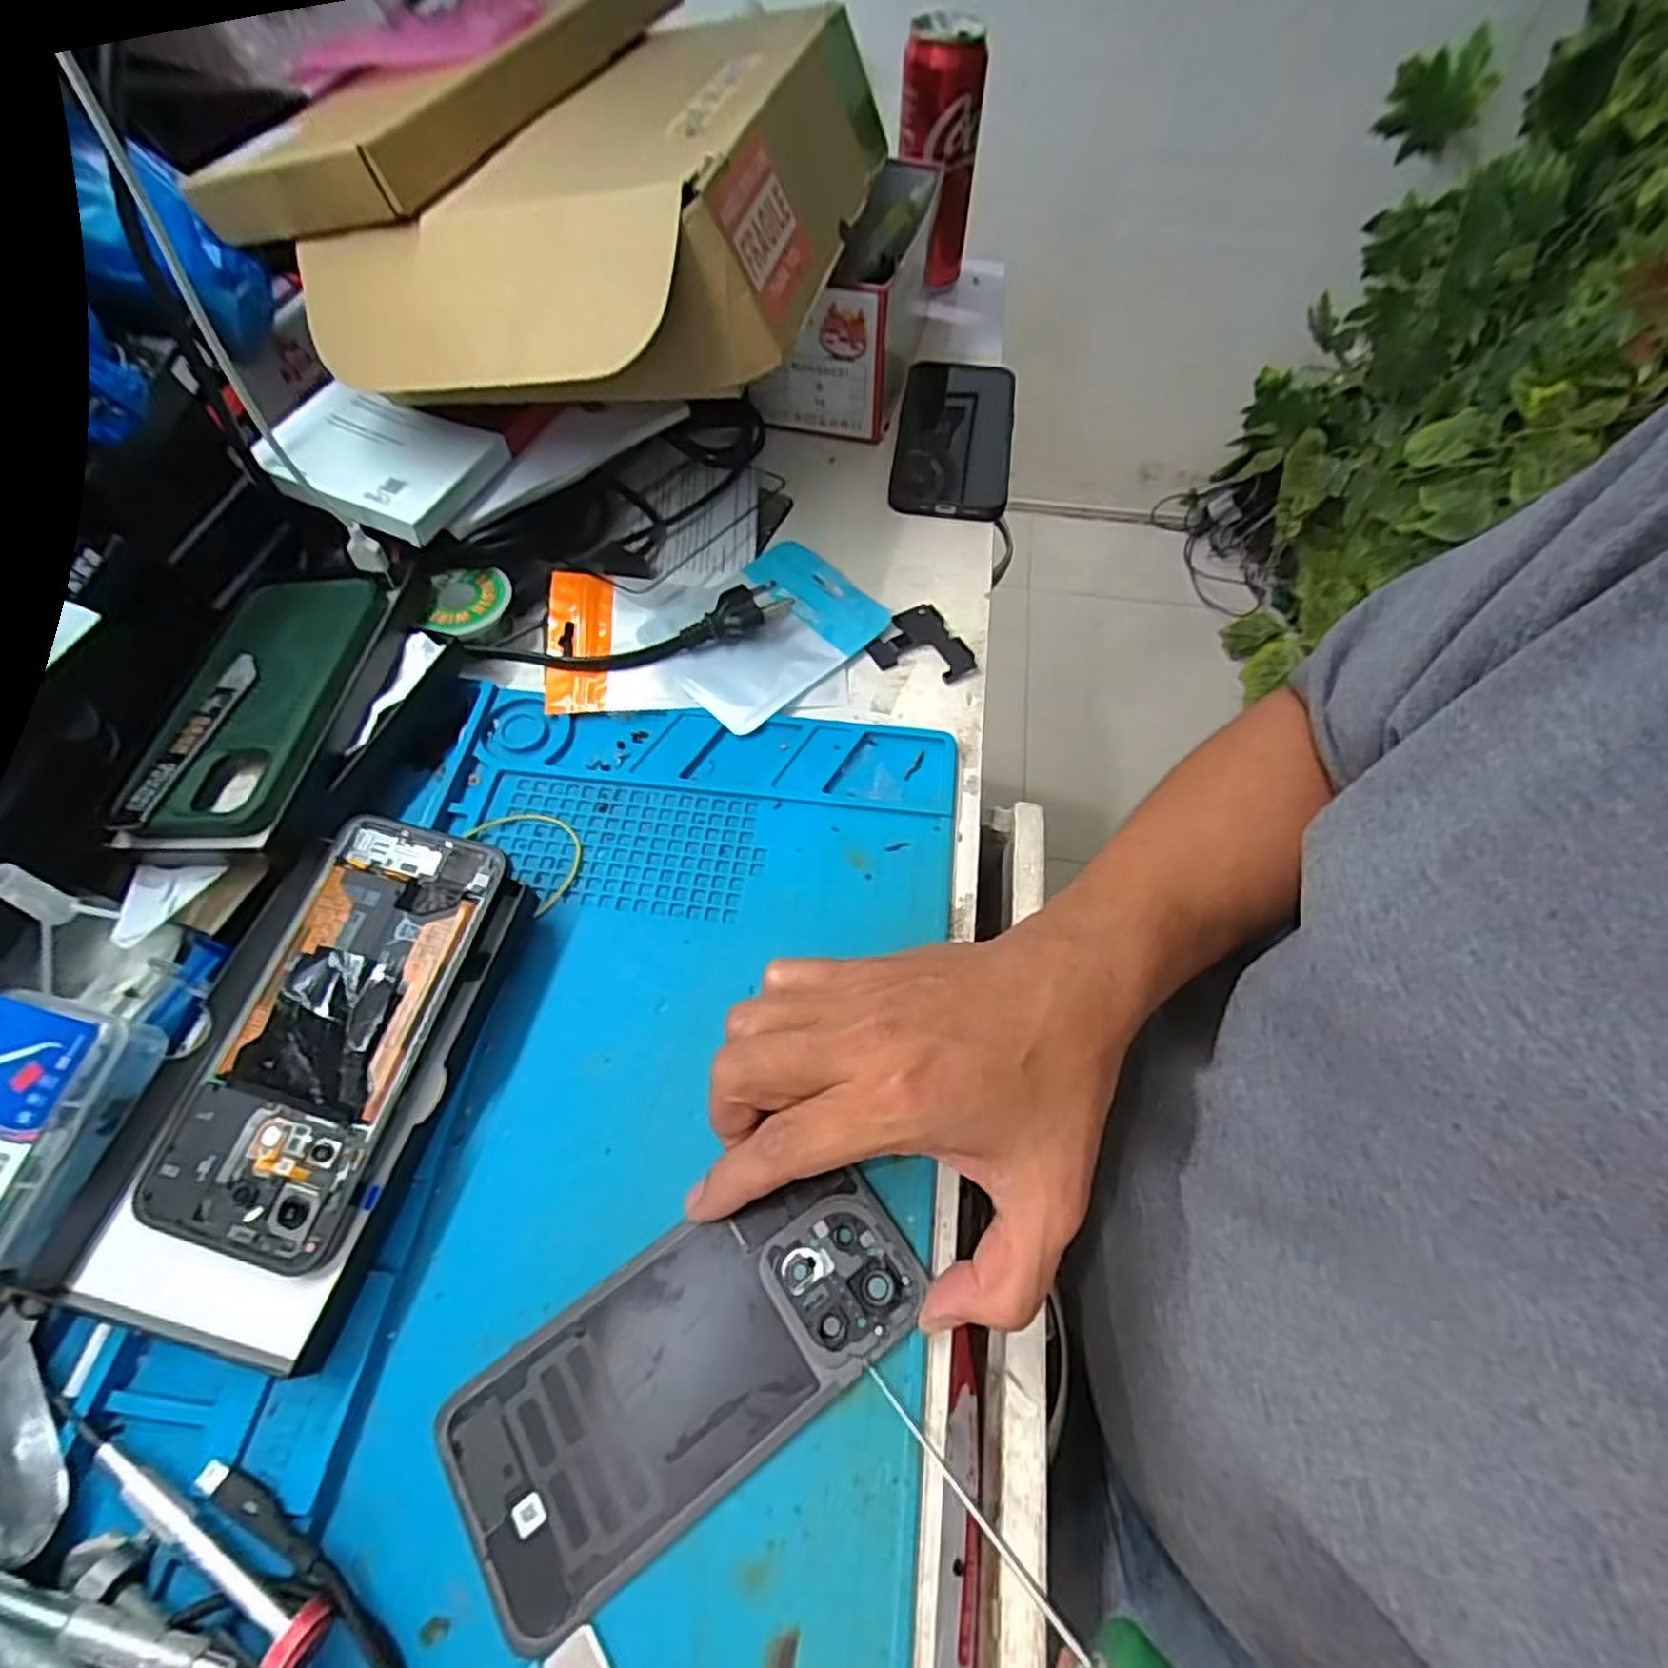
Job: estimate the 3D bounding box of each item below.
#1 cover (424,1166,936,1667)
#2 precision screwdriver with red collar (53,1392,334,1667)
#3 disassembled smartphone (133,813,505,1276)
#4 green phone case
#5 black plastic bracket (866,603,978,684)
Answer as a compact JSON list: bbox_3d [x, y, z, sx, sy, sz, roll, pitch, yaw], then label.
[{"bbox_3d":[-0.048,0.179,0.254,0.158,0.004,0.072,-28,65,-14],"label":"cover"},{"bbox_3d":[-0.197,0.204,0.225,0.119,0.016,0.014,27,64,14],"label":"precision screwdriver with red collar"},{"bbox_3d":[-0.192,0.070,0.285,0.074,0.011,0.160,13,68,7],"label":"disassembled smartphone"},{"bbox_3d":[-0.272,-0.067,0.352,0.077,0.008,0.152,0,61,-1],"label":"green phone case"},{"bbox_3d":[0.048,-0.103,0.416,0.049,0.004,0.055,-27,65,-15],"label":"black plastic bracket"}]

